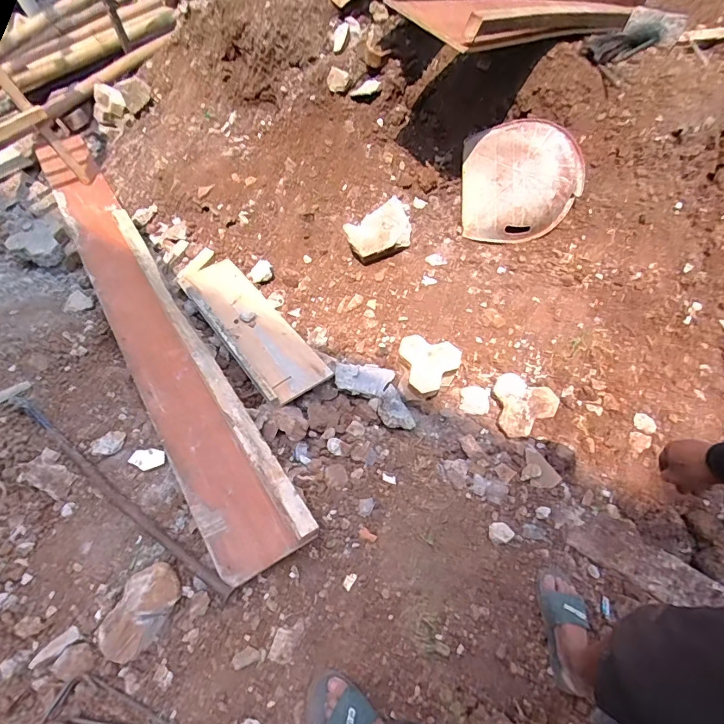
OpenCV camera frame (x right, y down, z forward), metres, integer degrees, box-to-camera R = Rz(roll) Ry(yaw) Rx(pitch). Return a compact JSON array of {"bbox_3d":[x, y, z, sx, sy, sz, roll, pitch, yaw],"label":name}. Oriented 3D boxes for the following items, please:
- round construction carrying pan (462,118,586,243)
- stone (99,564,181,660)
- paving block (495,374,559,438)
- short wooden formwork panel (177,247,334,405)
[{"bbox_3d":[0.553,-0.642,1.517,0.396,0.415,0.120,0,9,26],"label":"round construction carrying pan"},{"bbox_3d":[-0.444,0.504,0.869,0.106,0.063,0.186,24,62,13],"label":"stone"},{"bbox_3d":[0.502,0.146,1.376,0.194,0.049,0.182,28,82,11],"label":"paving block"},{"bbox_3d":[-0.426,-0.173,1.534,0.229,0.053,0.824,-31,59,-23],"label":"short wooden formwork panel"}]

